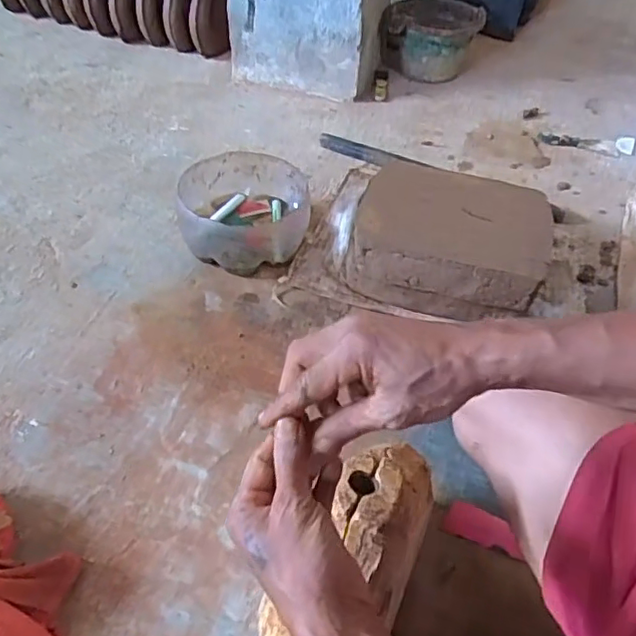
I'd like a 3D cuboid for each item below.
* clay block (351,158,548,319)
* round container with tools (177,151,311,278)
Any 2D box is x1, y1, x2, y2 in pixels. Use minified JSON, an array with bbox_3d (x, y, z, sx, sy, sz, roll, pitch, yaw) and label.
[{"bbox_3d":[0.224,-0.125,1.024,0.310,0.153,0.238,13,48,8],"label":"clay block"},{"bbox_3d":[-0.133,-0.188,1.096,0.222,0.122,0.244,2,48,-2],"label":"round container with tools"}]

